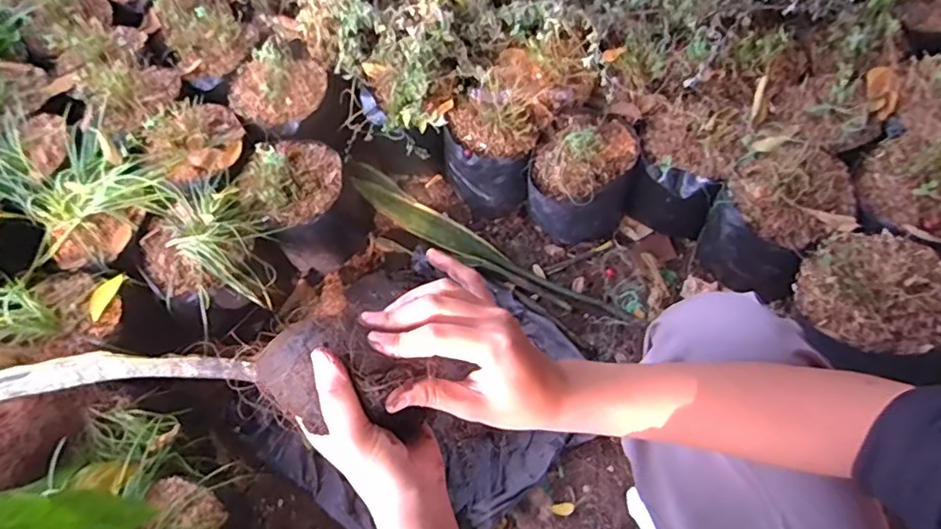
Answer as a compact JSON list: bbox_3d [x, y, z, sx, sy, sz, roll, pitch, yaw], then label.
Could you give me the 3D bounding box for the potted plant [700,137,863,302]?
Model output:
[{"bbox_3d":[0.401,-0.061,0.745,0.143,0.178,0.159,32,69,15],"label":"potted plant"}]

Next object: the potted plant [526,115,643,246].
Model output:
[{"bbox_3d":[0.161,-0.129,0.832,0.155,0.181,0.135,-14,65,-5],"label":"potted plant"}]

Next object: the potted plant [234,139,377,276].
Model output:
[{"bbox_3d":[-0.240,-0.093,0.822,0.138,0.181,0.149,40,71,18],"label":"potted plant"}]

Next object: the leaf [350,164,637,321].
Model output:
[{"bbox_3d":[0.015,-0.023,0.866,0.493,0.048,0.061,29,68,15],"label":"leaf"}]

